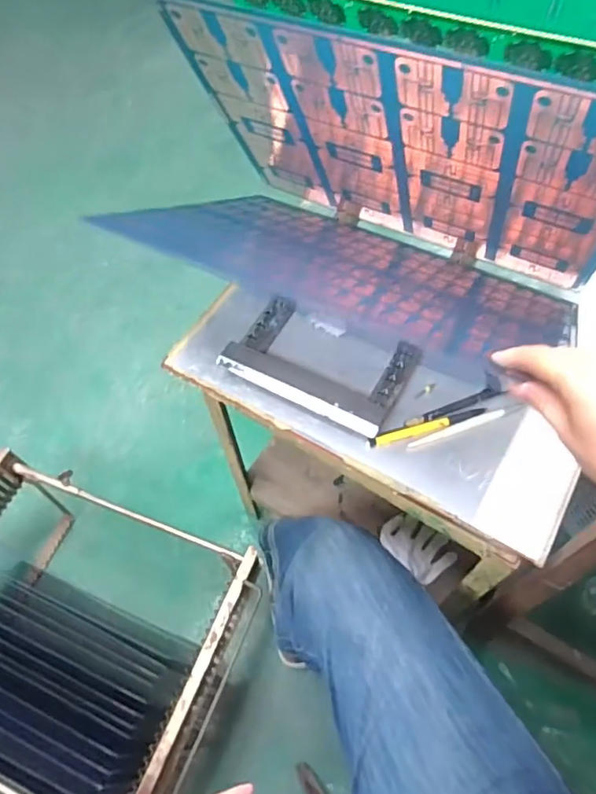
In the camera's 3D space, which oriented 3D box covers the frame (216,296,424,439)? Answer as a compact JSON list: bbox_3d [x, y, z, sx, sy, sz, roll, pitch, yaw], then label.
[{"bbox_3d":[0.024,-0.040,0.658,0.202,0.042,0.128,24,62,17],"label":"frame"}]

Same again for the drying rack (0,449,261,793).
[{"bbox_3d":[-0.362,0.361,0.904,0.527,0.265,0.423,17,60,13],"label":"drying rack"}]

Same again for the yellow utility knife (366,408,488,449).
[{"bbox_3d":[0.141,0.034,0.617,0.137,0.010,0.013,-14,58,-6],"label":"yellow utility knife"}]

